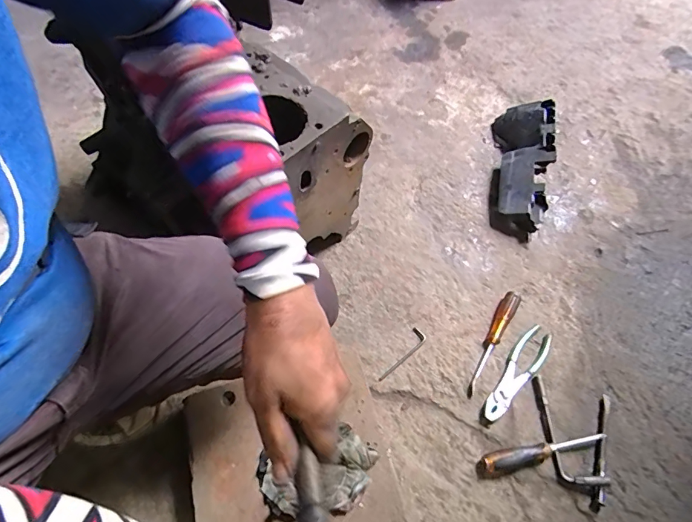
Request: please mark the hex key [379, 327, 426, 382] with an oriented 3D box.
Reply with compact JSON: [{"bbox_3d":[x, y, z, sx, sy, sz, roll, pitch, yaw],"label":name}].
[{"bbox_3d":[0.095,0.163,0.711,0.028,0.004,0.113,37,65,17],"label":"hex key"}]

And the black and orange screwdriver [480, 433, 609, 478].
[{"bbox_3d":[0.307,0.294,0.646,0.201,0.030,0.031,-11,62,-10],"label":"black and orange screwdriver"}]

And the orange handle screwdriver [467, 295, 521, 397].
[{"bbox_3d":[0.253,0.138,0.724,0.027,0.022,0.205,31,63,14],"label":"orange handle screwdriver"}]

